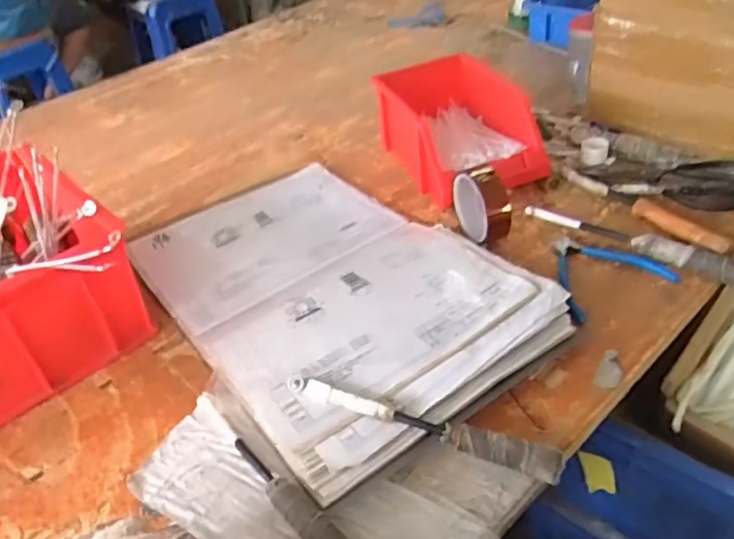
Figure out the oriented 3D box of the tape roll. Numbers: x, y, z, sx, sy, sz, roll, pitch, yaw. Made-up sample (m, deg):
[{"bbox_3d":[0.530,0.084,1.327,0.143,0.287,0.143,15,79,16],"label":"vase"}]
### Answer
[{"bbox_3d":[0.141,-0.076,0.777,0.047,0.089,0.085,-19,41,-14],"label":"tape roll"}]

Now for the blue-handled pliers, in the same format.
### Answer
[{"bbox_3d":[0.252,-0.005,0.725,0.137,0.023,0.132,-19,41,-14],"label":"blue-handled pliers"}]

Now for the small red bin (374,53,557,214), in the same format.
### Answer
[{"bbox_3d":[0.125,-0.191,0.895,0.150,0.120,0.247,-17,41,-12],"label":"small red bin"}]

